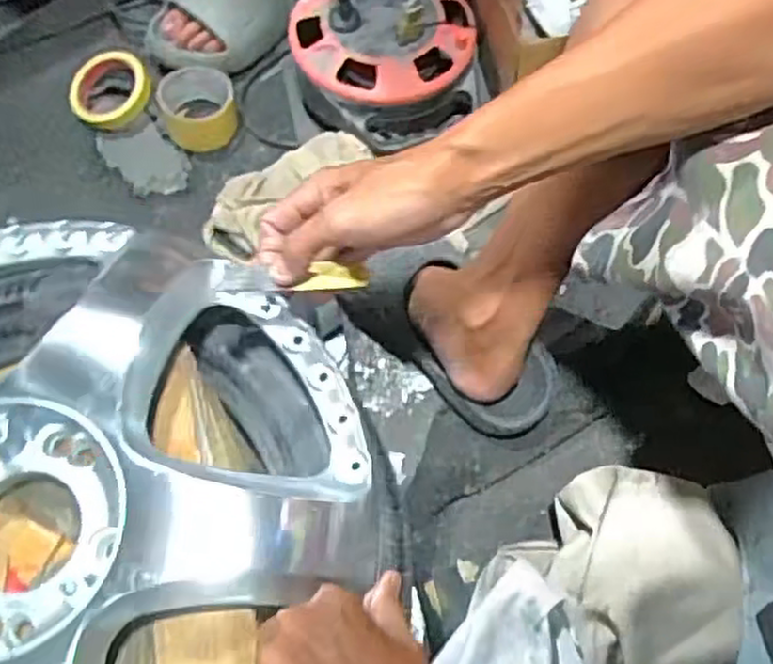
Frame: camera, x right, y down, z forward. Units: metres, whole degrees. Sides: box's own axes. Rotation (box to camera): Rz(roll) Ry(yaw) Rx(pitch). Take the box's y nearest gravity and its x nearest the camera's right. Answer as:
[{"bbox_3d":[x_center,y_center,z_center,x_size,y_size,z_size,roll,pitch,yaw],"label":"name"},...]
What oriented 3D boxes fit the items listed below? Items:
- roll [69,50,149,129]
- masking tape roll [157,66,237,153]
[{"bbox_3d":[-0.335,-0.294,0.893,0.094,0.028,0.099,-1,63,2],"label":"roll"},{"bbox_3d":[-0.216,-0.258,0.854,0.081,0.060,0.080,-1,63,2],"label":"masking tape roll"}]

